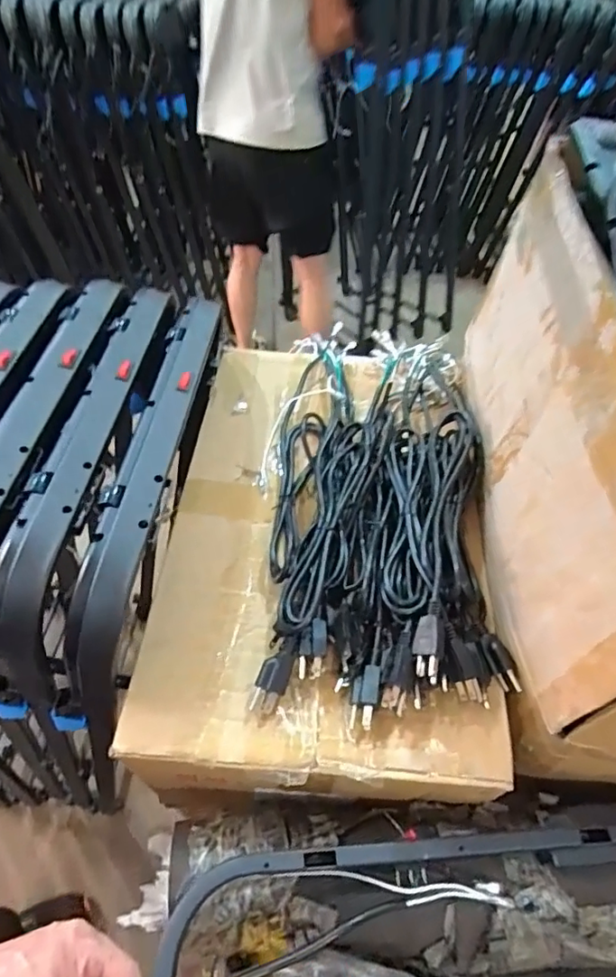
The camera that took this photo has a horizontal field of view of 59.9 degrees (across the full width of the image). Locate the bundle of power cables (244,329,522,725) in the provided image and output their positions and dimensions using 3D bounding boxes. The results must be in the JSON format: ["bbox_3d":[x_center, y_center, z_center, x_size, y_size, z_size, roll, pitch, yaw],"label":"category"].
[{"bbox_3d":[0.077,-0.017,0.619,0.241,0.064,0.522,5,51,0],"label":"bundle of power cables"}]

